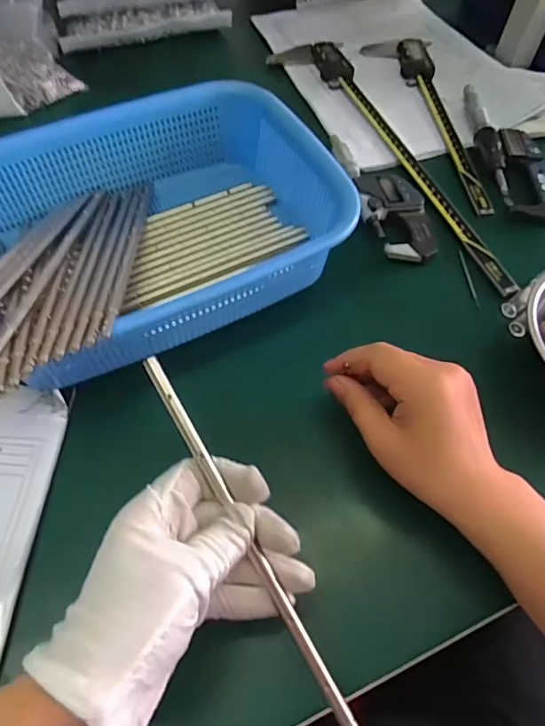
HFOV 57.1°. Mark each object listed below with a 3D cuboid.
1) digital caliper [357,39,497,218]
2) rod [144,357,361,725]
[{"bbox_3d":[0.158,-0.254,0.511,0.065,0.014,0.273,-7,62,-6],"label":"digital caliper"},{"bbox_3d":[-0.007,0.096,0.248,0.009,0.004,0.227,-28,83,-16],"label":"rod"}]

